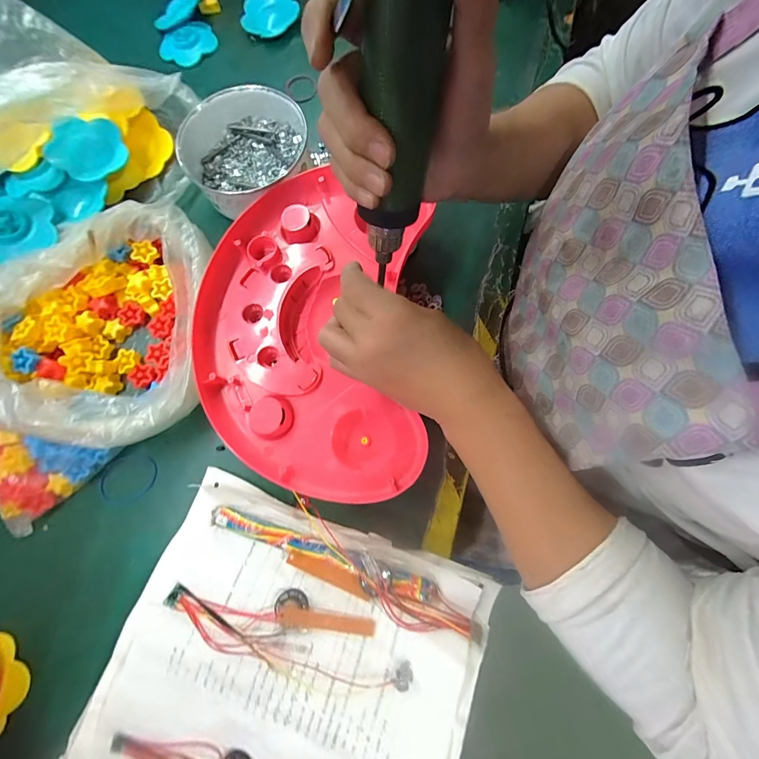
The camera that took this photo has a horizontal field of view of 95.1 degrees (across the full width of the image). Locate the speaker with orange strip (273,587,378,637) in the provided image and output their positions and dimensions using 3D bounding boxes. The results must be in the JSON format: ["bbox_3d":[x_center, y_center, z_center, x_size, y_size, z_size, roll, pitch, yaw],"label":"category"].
[{"bbox_3d":[-0.046,0.202,0.294,0.085,0.014,0.027,12,77,7],"label":"speaker with orange strip"}]

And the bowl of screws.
[{"bbox_3d":[-0.149,-0.257,0.400,0.137,0.063,0.137,-1,76,4],"label":"bowl of screws"}]

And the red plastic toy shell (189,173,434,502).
[{"bbox_3d":[-0.069,-0.056,0.350,0.220,0.043,0.332,2,74,-1],"label":"red plastic toy shell"}]

